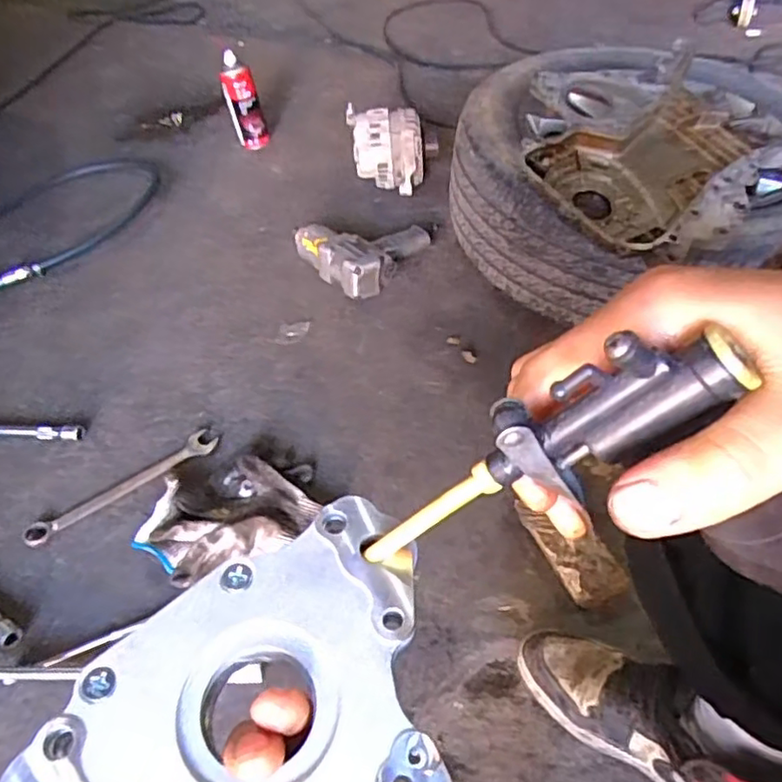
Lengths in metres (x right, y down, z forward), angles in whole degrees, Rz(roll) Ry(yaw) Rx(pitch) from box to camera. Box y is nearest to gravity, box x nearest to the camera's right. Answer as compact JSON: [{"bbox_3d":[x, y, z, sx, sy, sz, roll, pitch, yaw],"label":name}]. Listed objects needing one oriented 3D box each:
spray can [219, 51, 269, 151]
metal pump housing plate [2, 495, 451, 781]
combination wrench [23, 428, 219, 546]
[{"bbox_3d":[-0.308,-0.603,1.346,0.075,0.201,0.067,-12,48,-5],"label":"spray can"},{"bbox_3d":[-0.053,0.104,0.214,0.142,0.015,0.103,-18,50,-11],"label":"metal pump housing plate"},{"bbox_3d":[-0.342,0.120,0.825,0.249,0.012,0.041,-30,52,-20],"label":"combination wrench"}]

